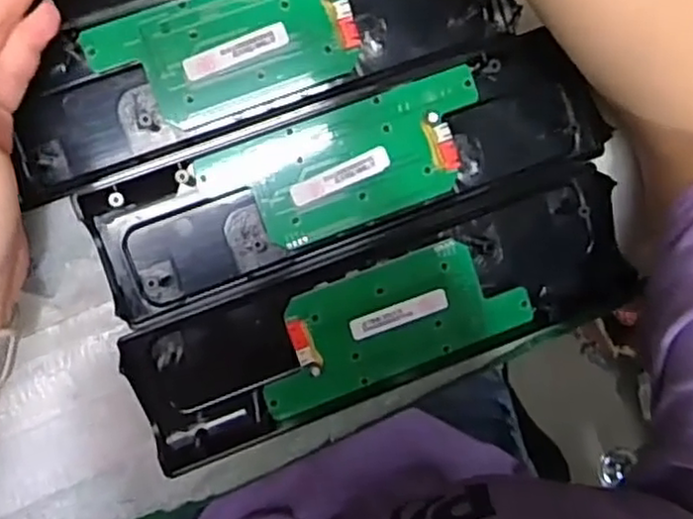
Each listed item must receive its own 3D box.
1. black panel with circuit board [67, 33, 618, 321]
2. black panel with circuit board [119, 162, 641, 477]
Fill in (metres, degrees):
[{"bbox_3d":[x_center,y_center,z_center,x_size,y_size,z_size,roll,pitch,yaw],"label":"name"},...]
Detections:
[{"bbox_3d":[0.002,-0.039,0.334,0.238,0.015,0.064,-21,98,-6],"label":"black panel with circuit board"},{"bbox_3d":[0.021,0.029,0.343,0.244,0.016,0.067,-21,98,-6],"label":"black panel with circuit board"}]

